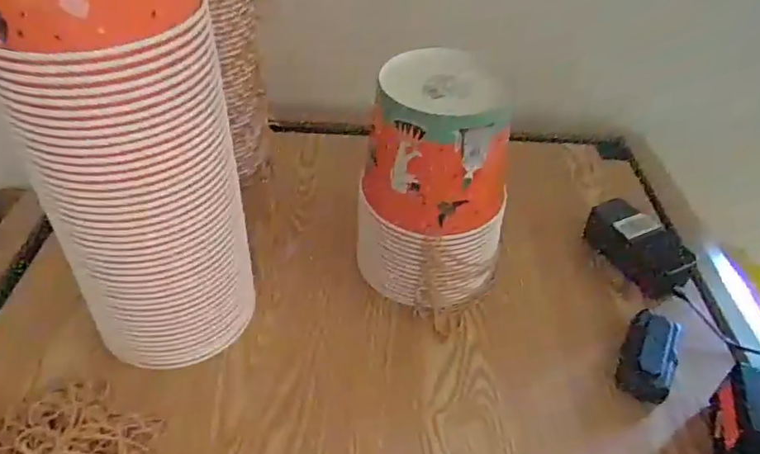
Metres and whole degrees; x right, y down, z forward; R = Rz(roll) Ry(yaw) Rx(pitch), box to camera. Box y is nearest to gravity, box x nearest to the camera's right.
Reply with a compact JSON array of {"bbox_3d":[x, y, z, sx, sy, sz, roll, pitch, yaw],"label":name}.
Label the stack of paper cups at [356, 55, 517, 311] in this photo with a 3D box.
[{"bbox_3d":[0.054,-0.036,0.612,0.146,0.257,0.116,31,47,27],"label":"stack of paper cups"}]

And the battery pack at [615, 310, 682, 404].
[{"bbox_3d":[0.286,0.139,0.612,0.053,0.035,0.107,24,45,21],"label":"battery pack"}]

